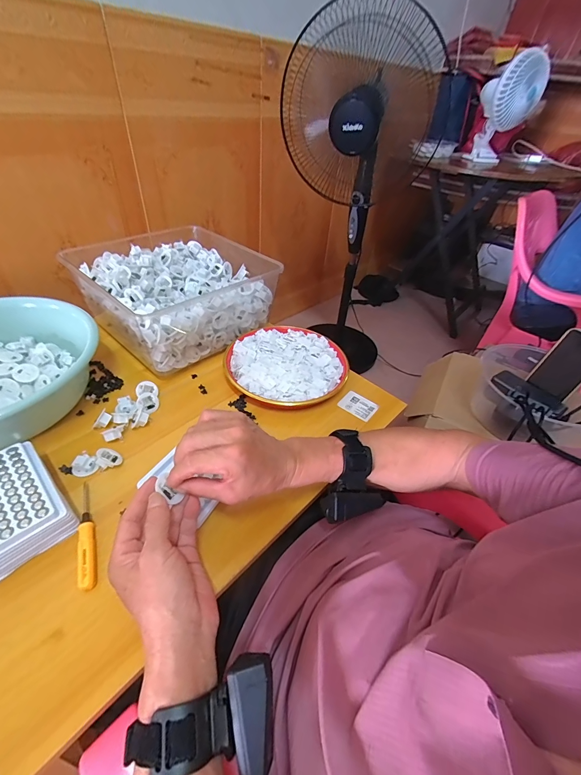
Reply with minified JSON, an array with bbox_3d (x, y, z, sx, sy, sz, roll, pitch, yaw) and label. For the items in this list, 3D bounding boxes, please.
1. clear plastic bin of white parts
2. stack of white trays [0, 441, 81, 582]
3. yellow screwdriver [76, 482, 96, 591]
[{"bbox_3d":[-0.224,-0.205,0.683,0.325,0.121,0.316,-31,54,-34],"label":"clear plastic bin of white parts"},{"bbox_3d":[-0.318,0.134,0.369,0.129,0.048,0.103,36,50,28],"label":"stack of white trays"},{"bbox_3d":[-0.234,0.165,0.379,0.017,0.013,0.128,-14,46,-21],"label":"yellow screwdriver"}]

